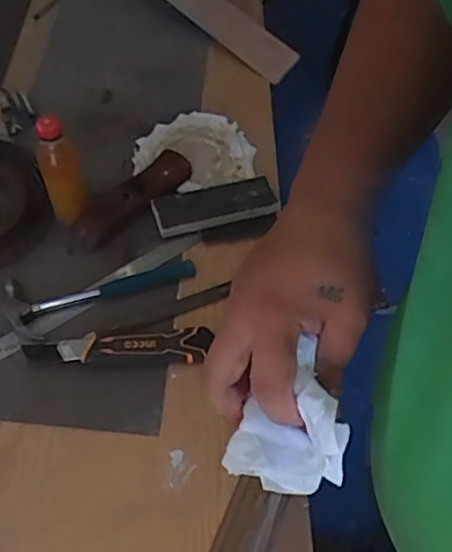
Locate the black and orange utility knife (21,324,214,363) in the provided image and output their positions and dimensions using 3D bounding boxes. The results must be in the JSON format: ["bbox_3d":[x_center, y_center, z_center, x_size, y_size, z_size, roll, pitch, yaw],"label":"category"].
[{"bbox_3d":[-0.135,0.089,0.775,0.230,0.020,0.048,-3,56,-2],"label":"black and orange utility knife"}]

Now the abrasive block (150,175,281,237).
[{"bbox_3d":[-0.018,-0.104,0.895,0.170,0.019,0.063,-14,57,-9],"label":"abrasive block"}]

